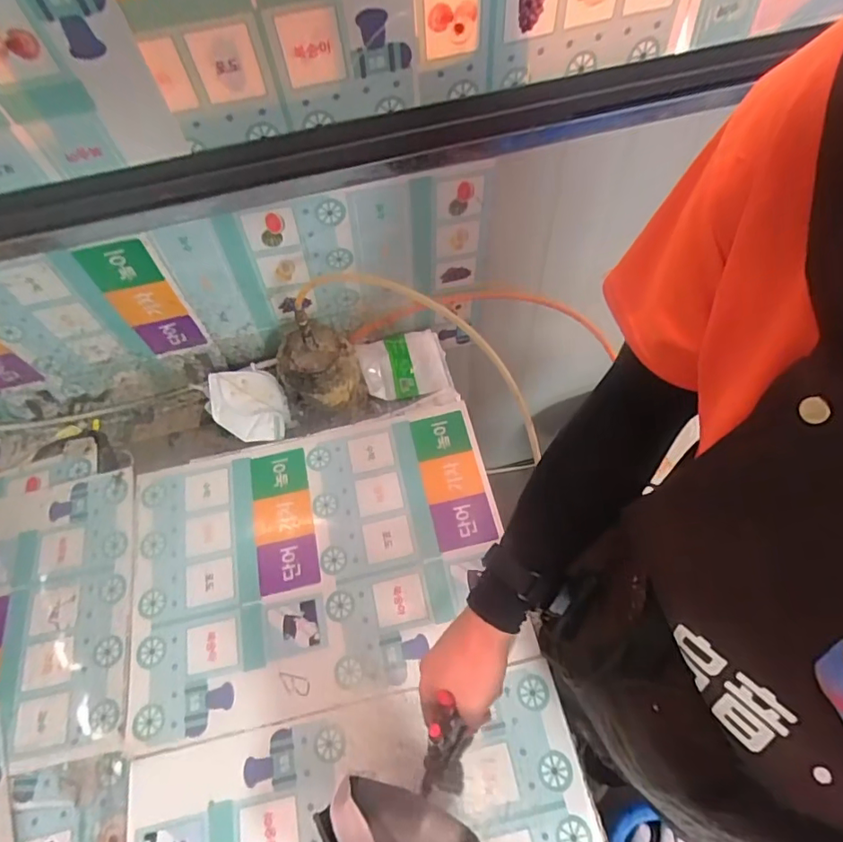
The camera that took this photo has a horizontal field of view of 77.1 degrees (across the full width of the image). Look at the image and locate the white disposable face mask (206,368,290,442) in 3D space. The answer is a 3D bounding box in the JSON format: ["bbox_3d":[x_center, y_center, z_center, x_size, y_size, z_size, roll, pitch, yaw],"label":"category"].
[{"bbox_3d":[-0.277,-0.029,0.853,0.119,0.056,0.115,-3,63,2],"label":"white disposable face mask"}]

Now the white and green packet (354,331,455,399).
[{"bbox_3d":[-0.030,-0.096,0.910,0.148,0.032,0.129,-10,63,-1],"label":"white and green packet"}]

